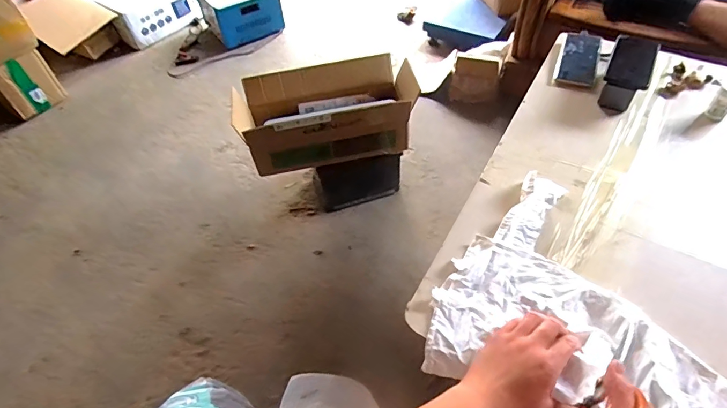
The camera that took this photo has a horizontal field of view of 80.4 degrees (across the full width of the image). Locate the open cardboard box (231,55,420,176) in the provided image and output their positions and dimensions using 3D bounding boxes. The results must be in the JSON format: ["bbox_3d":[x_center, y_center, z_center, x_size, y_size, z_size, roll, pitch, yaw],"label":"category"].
[{"bbox_3d":[-0.088,-0.219,1.074,0.417,0.163,0.191,-12,52,-4],"label":"open cardboard box"}]

